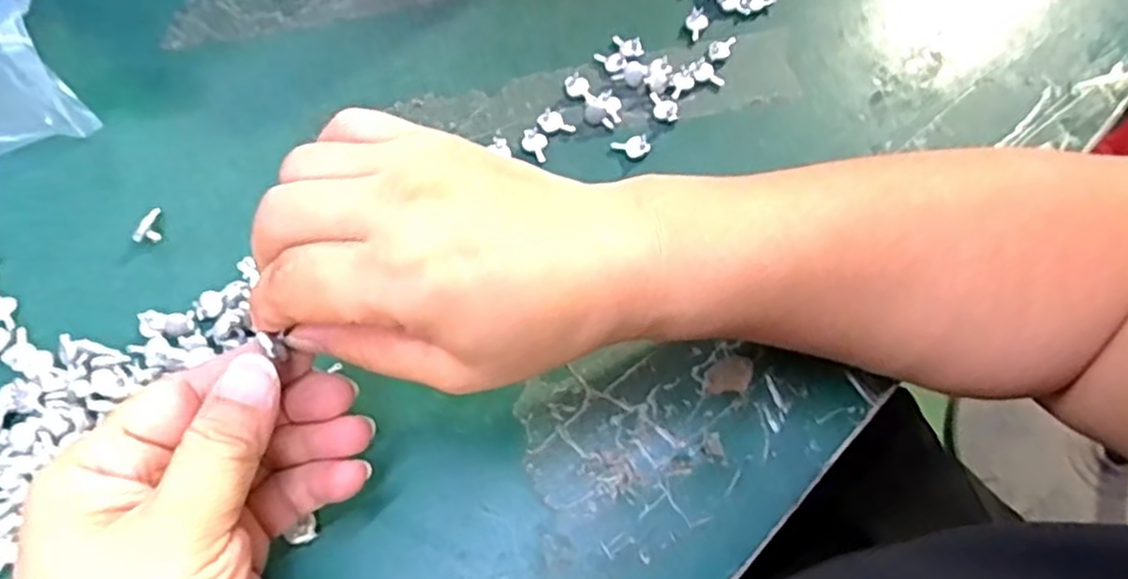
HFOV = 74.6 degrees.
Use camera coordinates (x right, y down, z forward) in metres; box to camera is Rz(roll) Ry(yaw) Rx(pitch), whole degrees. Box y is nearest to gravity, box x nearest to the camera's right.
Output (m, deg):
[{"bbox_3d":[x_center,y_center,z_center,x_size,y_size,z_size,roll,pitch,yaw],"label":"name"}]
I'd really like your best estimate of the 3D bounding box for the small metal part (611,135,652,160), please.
[{"bbox_3d":[0.031,-0.064,0.334,0.017,0.005,0.011,-10,65,-7],"label":"small metal part"}]

